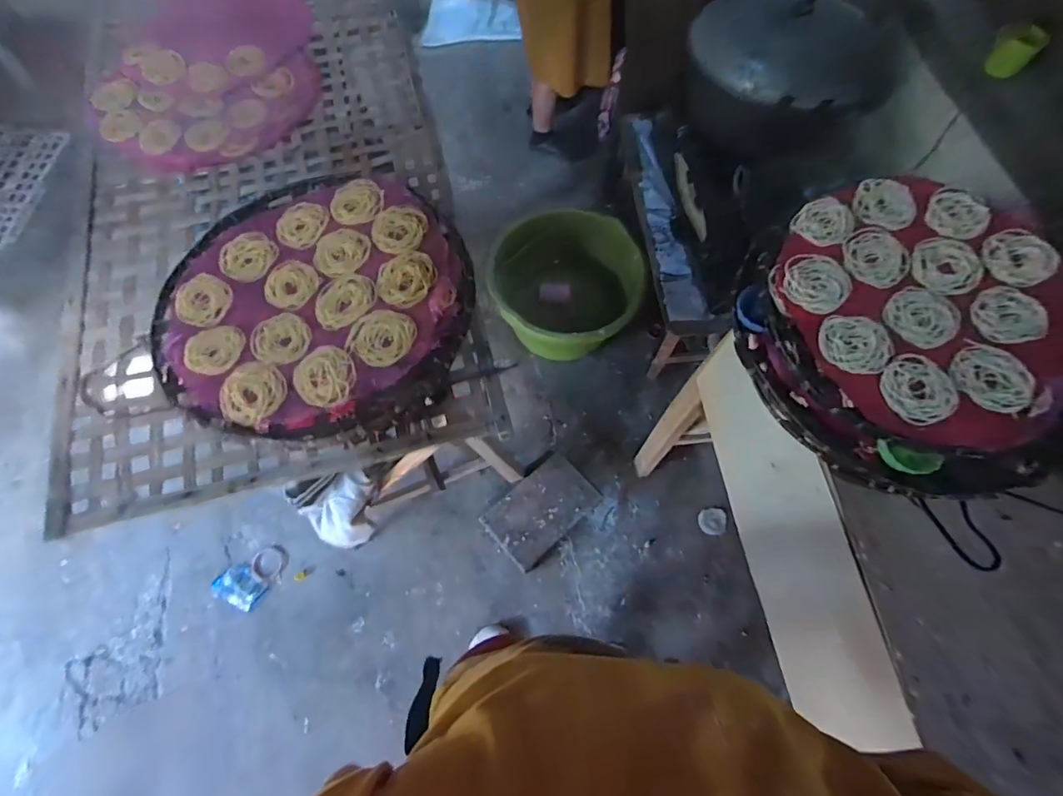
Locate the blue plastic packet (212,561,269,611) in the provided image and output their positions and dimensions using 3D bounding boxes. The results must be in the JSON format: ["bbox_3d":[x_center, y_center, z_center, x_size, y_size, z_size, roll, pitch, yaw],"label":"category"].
[{"bbox_3d":[-0.854,0.547,1.389,0.157,0.015,0.108,23,68,10],"label":"blue plastic packet"}]

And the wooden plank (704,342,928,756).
[{"bbox_3d":[0.355,0.167,0.691,0.025,0.239,0.534,-7,66,-3],"label":"wooden plank"}]

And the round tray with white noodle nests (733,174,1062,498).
[{"bbox_3d":[0.423,-0.082,0.550,0.340,0.059,0.367,-2,72,5],"label":"round tray with white noodle nests"}]

